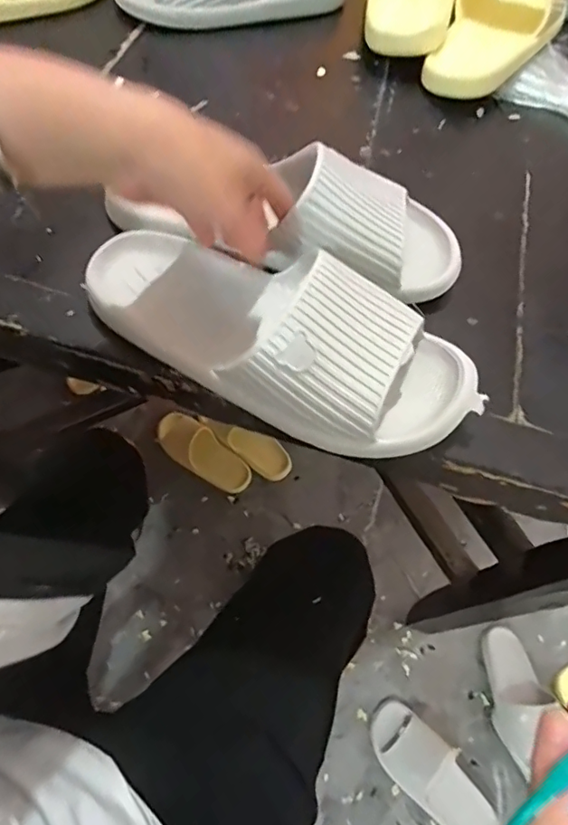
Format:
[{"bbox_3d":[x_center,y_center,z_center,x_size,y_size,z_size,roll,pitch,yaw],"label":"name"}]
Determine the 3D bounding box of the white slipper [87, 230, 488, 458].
[{"bbox_3d":[-0.003,-0.062,0.339,0.263,0.062,0.113,31,65,12],"label":"white slipper"}]

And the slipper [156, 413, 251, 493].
[{"bbox_3d":[-0.198,0.096,1.228,0.266,0.068,0.095,32,65,12],"label":"slipper"}]

